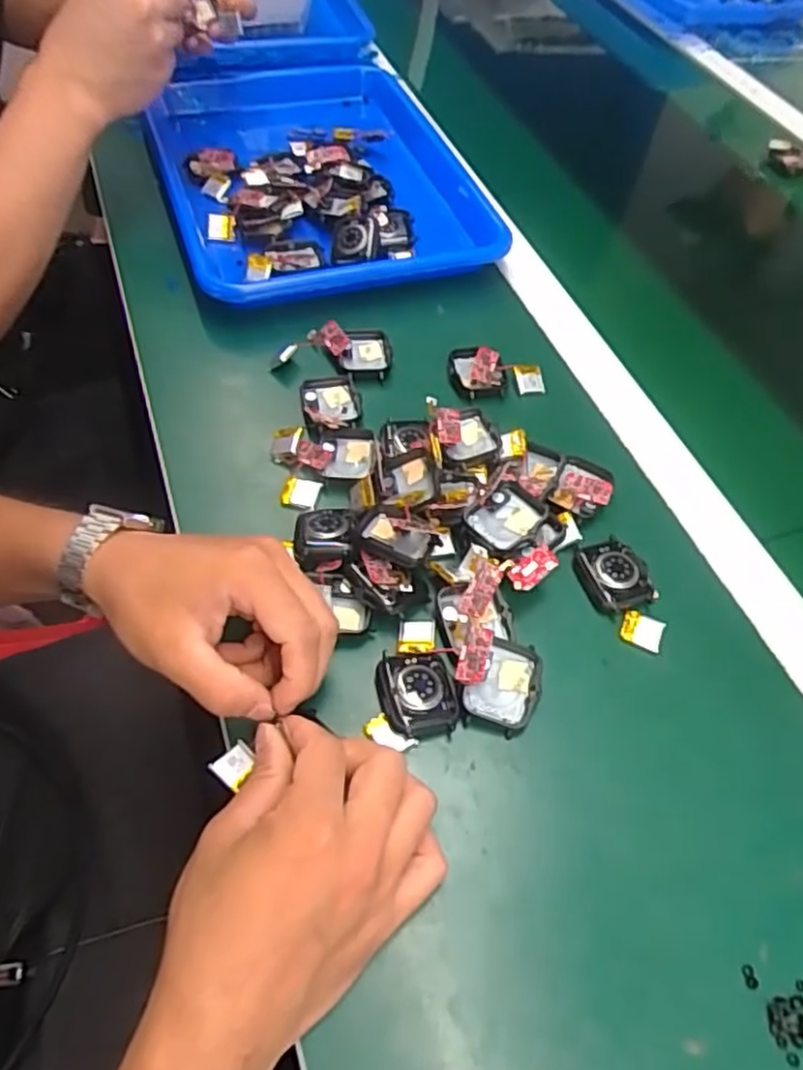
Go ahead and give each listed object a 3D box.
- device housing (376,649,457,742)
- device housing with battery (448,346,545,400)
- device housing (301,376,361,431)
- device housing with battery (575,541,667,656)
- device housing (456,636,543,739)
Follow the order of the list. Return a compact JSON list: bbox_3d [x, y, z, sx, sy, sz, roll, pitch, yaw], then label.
[{"bbox_3d":[0.008,0.082,0.363,0.036,0.014,0.043,-9,57,-10],"label":"device housing"},{"bbox_3d":[0.067,-0.119,0.513,0.064,0.015,0.040,-8,57,-9],"label":"device housing with battery"},{"bbox_3d":[-0.048,-0.089,0.484,0.040,0.010,0.046,-12,57,-11],"label":"device housing"},{"bbox_3d":[0.131,0.034,0.414,0.036,0.013,0.068,-24,60,-19],"label":"device housing with battery"},{"bbox_3d":[0.051,0.078,0.368,0.038,0.019,0.044,18,56,9],"label":"device housing"}]

